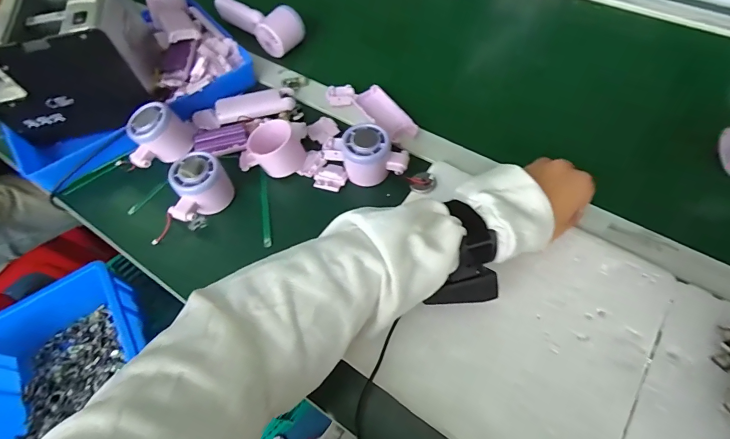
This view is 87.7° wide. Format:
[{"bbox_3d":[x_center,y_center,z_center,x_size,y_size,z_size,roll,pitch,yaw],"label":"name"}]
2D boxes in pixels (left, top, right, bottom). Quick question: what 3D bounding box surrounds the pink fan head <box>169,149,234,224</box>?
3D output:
[{"bbox_3d":[-0.194,-0.033,0.441,0.054,0.057,0.075,38,70,21],"label":"pink fan head"}]

